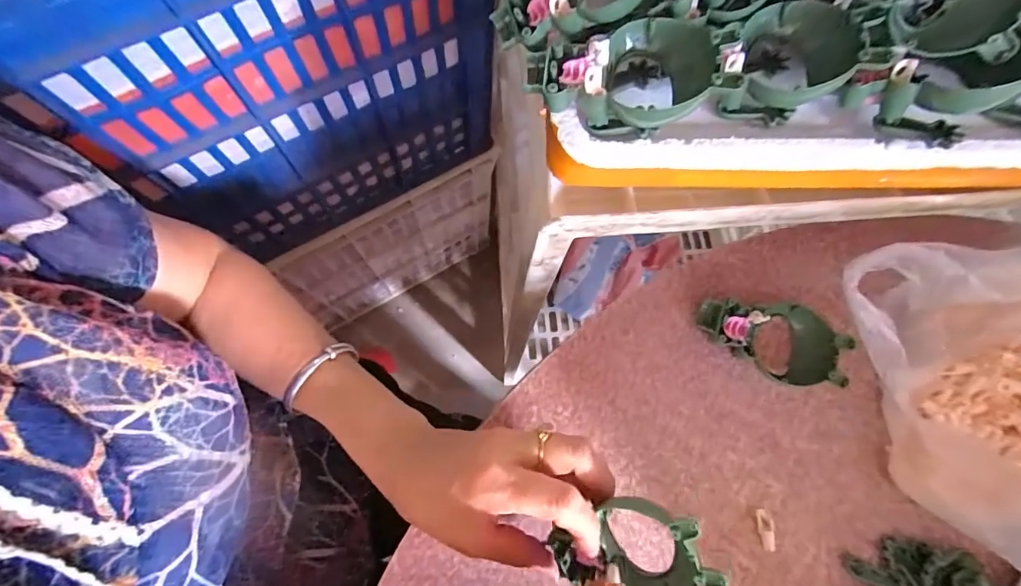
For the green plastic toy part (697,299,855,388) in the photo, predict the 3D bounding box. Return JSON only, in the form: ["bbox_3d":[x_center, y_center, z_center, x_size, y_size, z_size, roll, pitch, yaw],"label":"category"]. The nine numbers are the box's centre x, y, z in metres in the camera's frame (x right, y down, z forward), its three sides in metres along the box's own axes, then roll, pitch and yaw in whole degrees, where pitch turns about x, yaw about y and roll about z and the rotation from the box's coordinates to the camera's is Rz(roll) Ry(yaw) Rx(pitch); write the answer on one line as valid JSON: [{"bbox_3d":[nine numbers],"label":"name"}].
[{"bbox_3d":[0.188,0.032,0.325,0.099,0.024,0.053,15,75,3],"label":"green plastic toy part"}]

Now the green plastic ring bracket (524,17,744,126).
[{"bbox_3d":[0.057,-0.111,0.227,0.095,0.035,0.054,4,73,-1],"label":"green plastic ring bracket"}]

